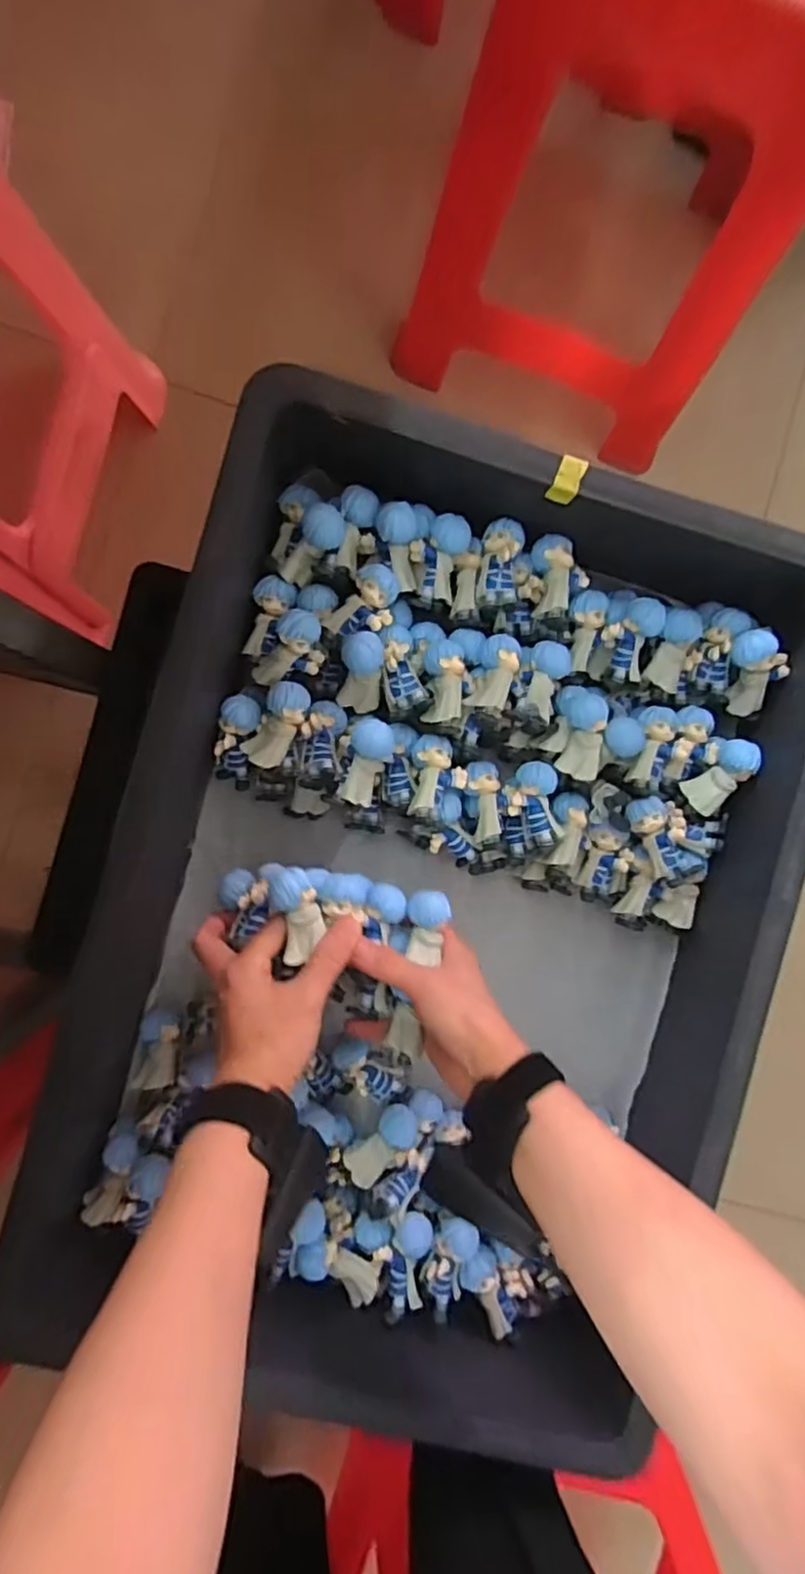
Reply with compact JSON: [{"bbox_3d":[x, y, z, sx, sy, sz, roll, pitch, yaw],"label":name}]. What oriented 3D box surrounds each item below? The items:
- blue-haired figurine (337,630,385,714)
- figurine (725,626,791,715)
[{"bbox_3d":[-0.027,-0.076,0.455,0.028,0.058,0.020,3,49,-4],"label":"blue-haired figurine"},{"bbox_3d":[0.244,-0.079,0.466,0.035,0.025,0.064,-15,130,-4],"label":"figurine"}]

